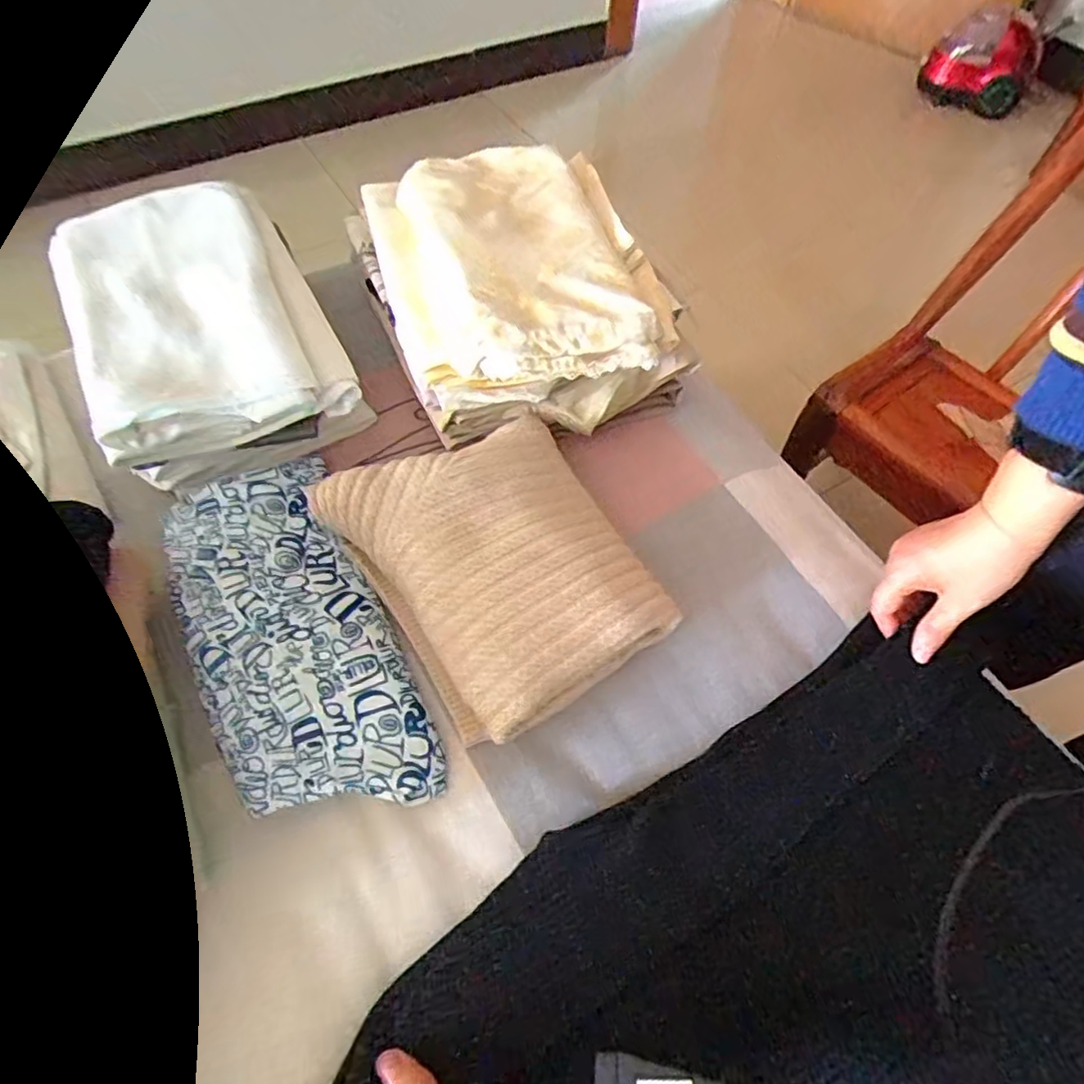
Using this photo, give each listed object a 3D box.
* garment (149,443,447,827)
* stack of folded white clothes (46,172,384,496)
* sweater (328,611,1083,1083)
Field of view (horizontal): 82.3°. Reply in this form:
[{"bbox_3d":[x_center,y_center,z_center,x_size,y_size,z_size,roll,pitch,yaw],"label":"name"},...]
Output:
[{"bbox_3d":[-0.185,0.066,0.460,0.129,0.040,0.289,-23,62,-15],"label":"garment"},{"bbox_3d":[-0.290,-0.186,0.539,0.196,0.104,0.253,-22,62,-15],"label":"stack of folded white clothes"},{"bbox_3d":[0.156,0.316,0.333,0.551,0.031,0.385,-27,64,-17],"label":"sweater"}]

